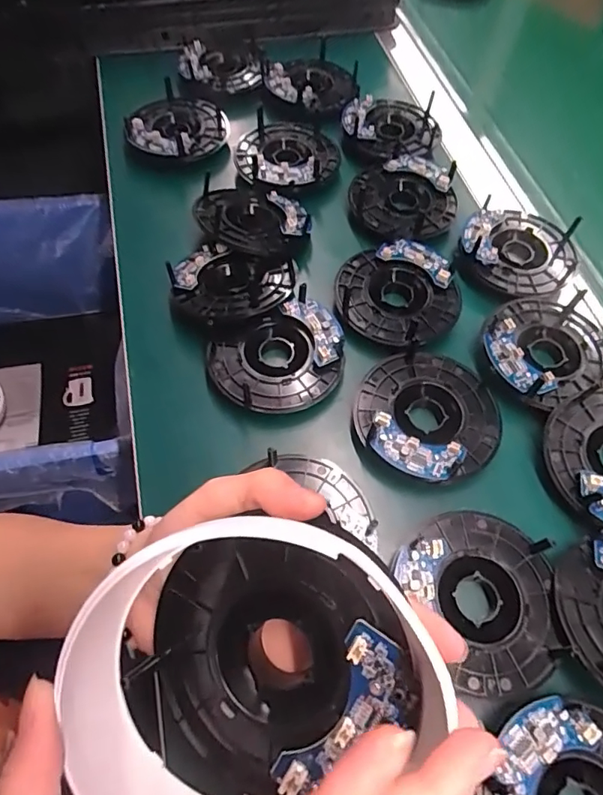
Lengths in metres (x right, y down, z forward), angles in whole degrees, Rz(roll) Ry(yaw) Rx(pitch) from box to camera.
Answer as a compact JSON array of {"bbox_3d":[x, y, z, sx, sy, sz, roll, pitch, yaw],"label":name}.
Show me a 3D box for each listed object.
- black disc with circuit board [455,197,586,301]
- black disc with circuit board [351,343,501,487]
[{"bbox_3d":[0.192,-0.132,0.436,0.096,0.024,0.104,1,61,-1],"label":"black disc with circuit board"},{"bbox_3d":[0.088,0.015,0.355,0.098,0.025,0.108,22,63,10],"label":"black disc with circuit board"}]

